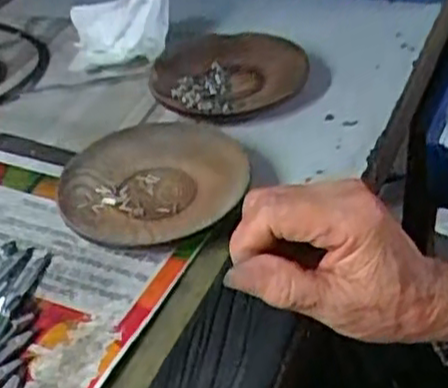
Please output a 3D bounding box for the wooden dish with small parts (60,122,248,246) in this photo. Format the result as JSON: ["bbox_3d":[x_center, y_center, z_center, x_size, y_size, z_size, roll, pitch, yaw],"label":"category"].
[{"bbox_3d":[-0.044,-0.008,0.451,0.113,0.025,0.103,-4,39,4],"label":"wooden dish with small parts"}]

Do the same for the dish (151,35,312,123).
[{"bbox_3d":[0.002,-0.090,0.534,0.103,0.031,0.091,-21,41,-17],"label":"dish"}]

